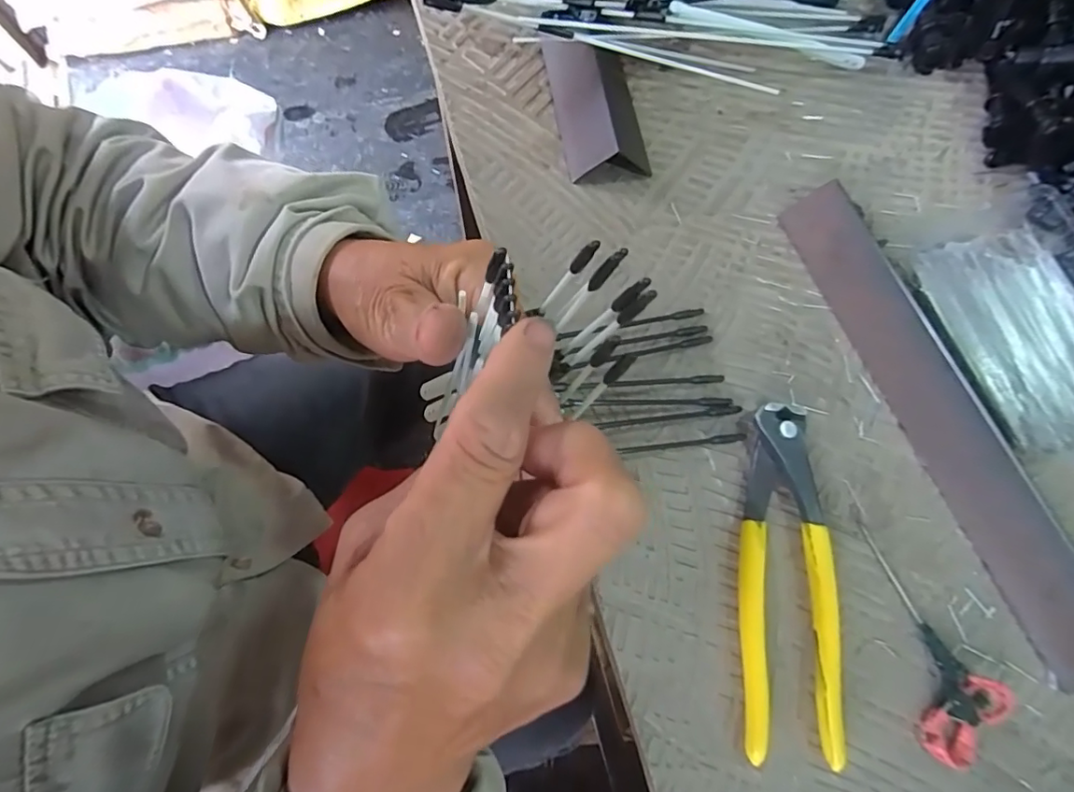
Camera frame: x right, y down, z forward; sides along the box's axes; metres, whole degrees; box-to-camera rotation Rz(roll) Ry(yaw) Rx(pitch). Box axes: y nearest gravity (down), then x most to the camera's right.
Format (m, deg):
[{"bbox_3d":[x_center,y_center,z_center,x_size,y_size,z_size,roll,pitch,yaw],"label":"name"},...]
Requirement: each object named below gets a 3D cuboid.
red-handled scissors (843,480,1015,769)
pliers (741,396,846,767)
[{"bbox_3d":[0.192,0.106,0.271,0.043,0.008,0.129,-10,74,-5],"label":"red-handled scissors"},{"bbox_3d":[0.122,0.086,0.271,0.044,0.012,0.162,4,73,-1],"label":"pliers"}]

